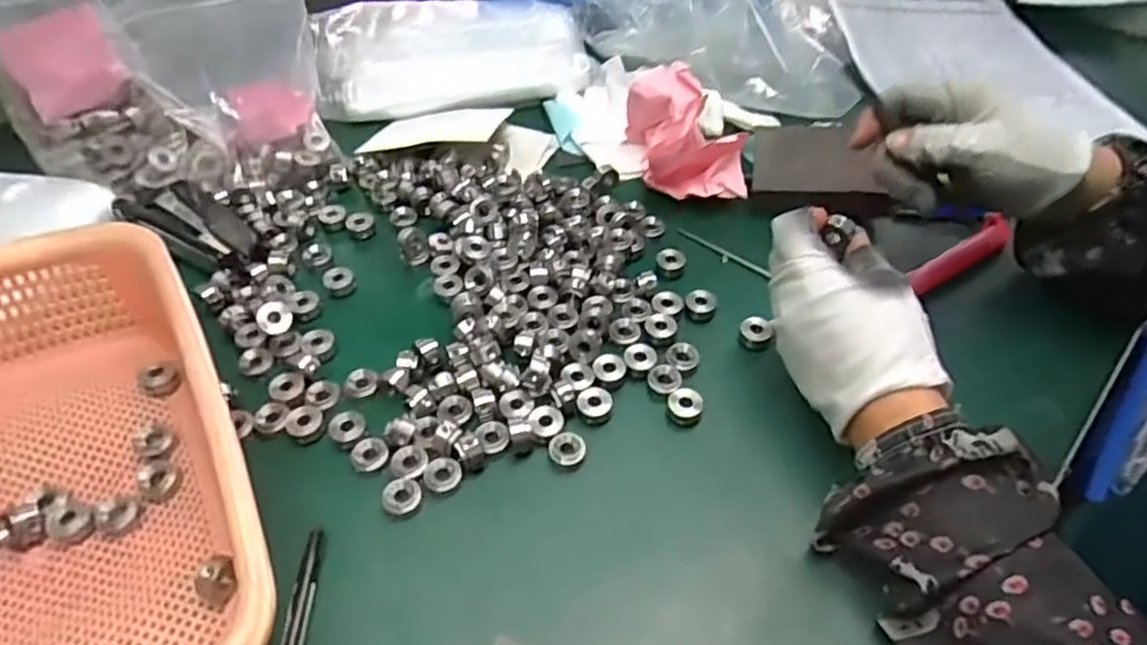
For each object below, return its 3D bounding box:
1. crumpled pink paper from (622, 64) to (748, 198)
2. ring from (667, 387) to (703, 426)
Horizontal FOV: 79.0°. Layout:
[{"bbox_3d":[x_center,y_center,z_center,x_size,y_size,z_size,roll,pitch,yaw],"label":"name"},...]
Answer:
[{"bbox_3d":[0.085,-0.143,0.523,0.070,0.058,0.103,-9,48,-9],"label":"crumpled pink paper"},{"bbox_3d":[0.063,0.047,0.391,0.019,0.009,0.021,13,48,11],"label":"ring"}]

